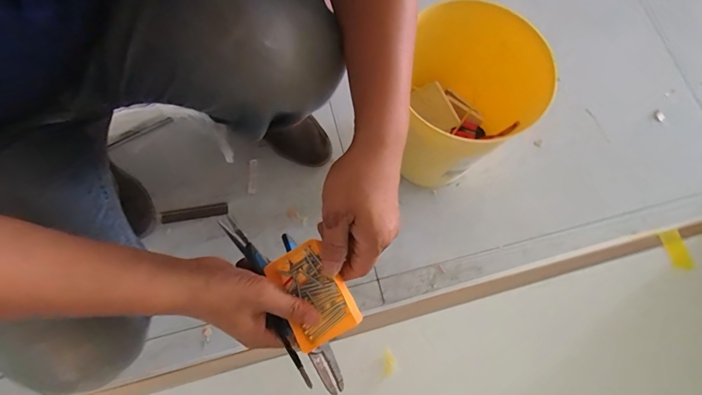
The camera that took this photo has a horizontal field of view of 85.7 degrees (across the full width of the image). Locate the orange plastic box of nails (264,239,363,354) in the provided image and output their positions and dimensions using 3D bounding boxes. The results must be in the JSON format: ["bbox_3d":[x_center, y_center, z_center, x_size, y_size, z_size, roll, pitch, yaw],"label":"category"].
[{"bbox_3d":[-0.040,0.097,0.382,0.066,0.025,0.097,-28,78,-7],"label":"orange plastic box of nails"}]

